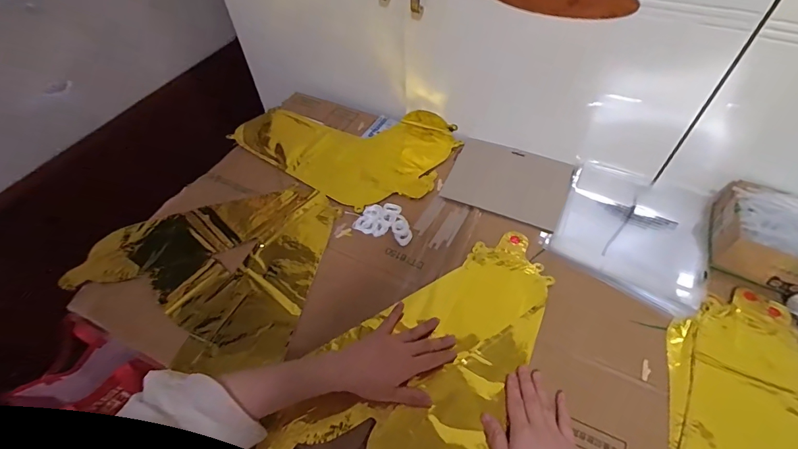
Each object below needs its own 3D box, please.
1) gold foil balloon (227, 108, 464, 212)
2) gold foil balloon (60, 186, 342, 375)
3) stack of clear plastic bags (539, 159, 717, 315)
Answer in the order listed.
[{"bbox_3d":[-0.111,-0.159,0.786,0.419,0.039,0.273,23,57,19],"label":"gold foil balloon"},{"bbox_3d":[-0.301,0.051,0.618,0.360,0.027,0.302,9,52,8],"label":"gold foil balloon"},{"bbox_3d":[0.362,0.001,0.620,0.213,0.023,0.231,25,57,20],"label":"stack of clear plastic bags"}]

